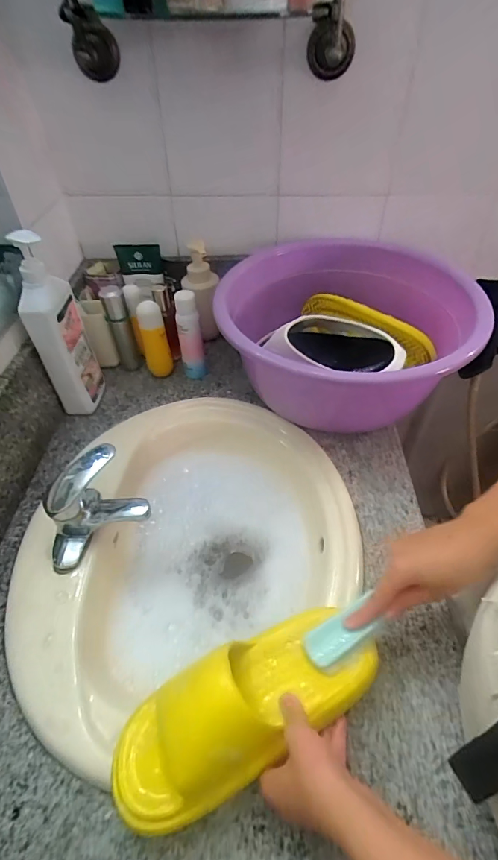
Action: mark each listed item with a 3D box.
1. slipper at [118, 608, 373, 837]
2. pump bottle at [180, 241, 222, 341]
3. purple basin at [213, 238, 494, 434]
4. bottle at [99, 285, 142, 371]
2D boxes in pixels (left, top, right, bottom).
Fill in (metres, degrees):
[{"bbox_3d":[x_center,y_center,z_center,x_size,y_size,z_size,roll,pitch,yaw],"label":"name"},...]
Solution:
[{"bbox_3d":[0.001,0.252,0.394,0.253,0.077,0.101,-17,47,-24],"label":"slipper"},{"bbox_3d":[-0.098,-0.273,0.841,0.074,0.193,0.059,9,46,9],"label":"pump bottle"},{"bbox_3d":[0.170,-0.167,0.739,0.396,0.188,0.395,0,46,0],"label":"purple basin"},{"bbox_3d":[-0.238,-0.184,0.782,0.042,0.168,0.034,-14,47,-13],"label":"bottle"}]

